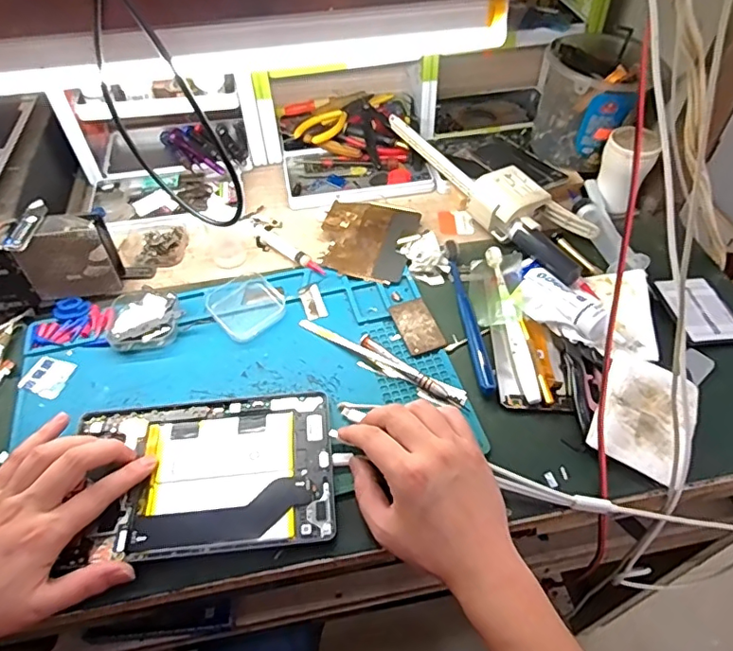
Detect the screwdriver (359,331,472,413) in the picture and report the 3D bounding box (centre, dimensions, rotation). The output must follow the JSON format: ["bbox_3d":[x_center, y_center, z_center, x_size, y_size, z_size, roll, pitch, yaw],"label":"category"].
[{"bbox_3d":[0.040,0.043,0.481,0.112,0.014,0.011,32,58,24],"label":"screwdriver"}]

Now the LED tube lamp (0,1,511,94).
[{"bbox_3d":[-0.169,-0.192,0.392,0.561,0.035,0.022,-8,51,-5],"label":"LED tube lamp"}]

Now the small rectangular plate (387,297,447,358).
[{"bbox_3d":[0.049,0.001,0.521,0.036,0.006,0.060,-18,53,-13],"label":"small rectangular plate"}]

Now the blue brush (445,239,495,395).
[{"bbox_3d":[0.097,-0.015,0.525,0.014,0.010,0.182,-4,51,-2],"label":"blue brush"}]

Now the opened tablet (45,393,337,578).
[{"bbox_3d":[-0.123,0.114,0.425,0.190,0.006,0.127,-5,51,-3],"label":"opened tablet"}]

